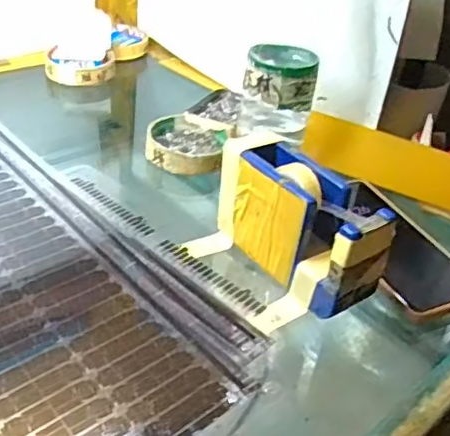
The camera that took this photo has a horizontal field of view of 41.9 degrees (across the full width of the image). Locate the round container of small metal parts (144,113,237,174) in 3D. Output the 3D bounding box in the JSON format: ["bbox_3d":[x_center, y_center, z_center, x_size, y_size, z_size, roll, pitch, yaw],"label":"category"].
[{"bbox_3d":[-0.036,-0.075,0.586,0.081,0.022,0.086,5,36,-3],"label":"round container of small metal parts"}]

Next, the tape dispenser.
[{"bbox_3d":[0.054,0.006,0.432,0.050,0.080,0.129,-21,44,-33],"label":"tape dispenser"}]

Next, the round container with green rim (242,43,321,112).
[{"bbox_3d":[0.052,-0.131,0.536,0.062,0.038,0.071,10,36,4],"label":"round container with green rim"}]

